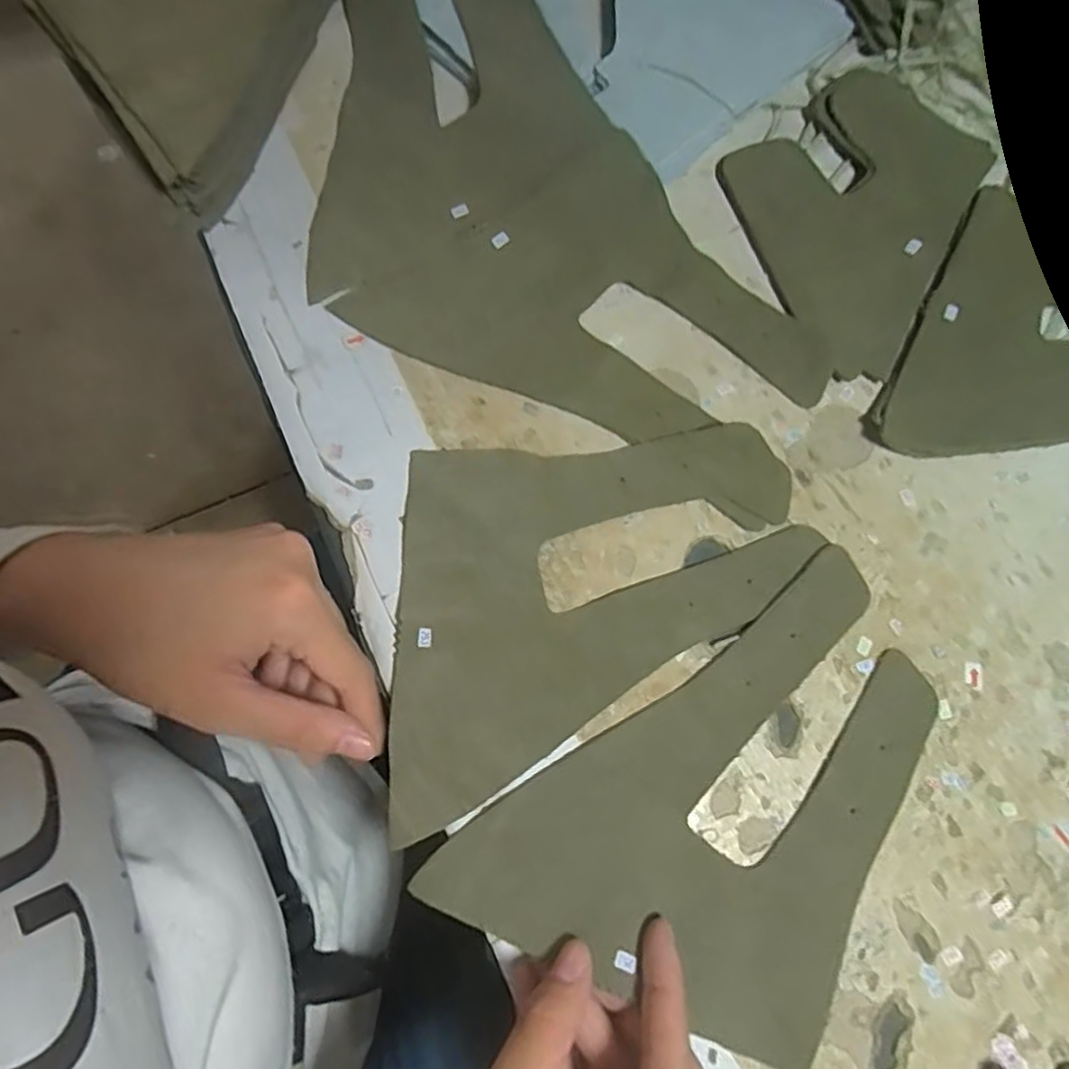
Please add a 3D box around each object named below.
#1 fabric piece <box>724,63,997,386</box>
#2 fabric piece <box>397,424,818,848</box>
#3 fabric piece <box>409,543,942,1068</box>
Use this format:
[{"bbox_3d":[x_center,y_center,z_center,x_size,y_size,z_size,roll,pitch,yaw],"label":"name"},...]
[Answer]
[{"bbox_3d":[0.163,-0.159,0.341,0.140,0.006,0.122,-39,80,-10],"label":"fabric piece"},{"bbox_3d":[0.012,0.012,0.291,0.199,0.010,0.126,-29,78,-9],"label":"fabric piece"},{"bbox_3d":[0.079,0.115,0.264,0.203,0.010,0.126,-34,79,-12],"label":"fabric piece"}]

